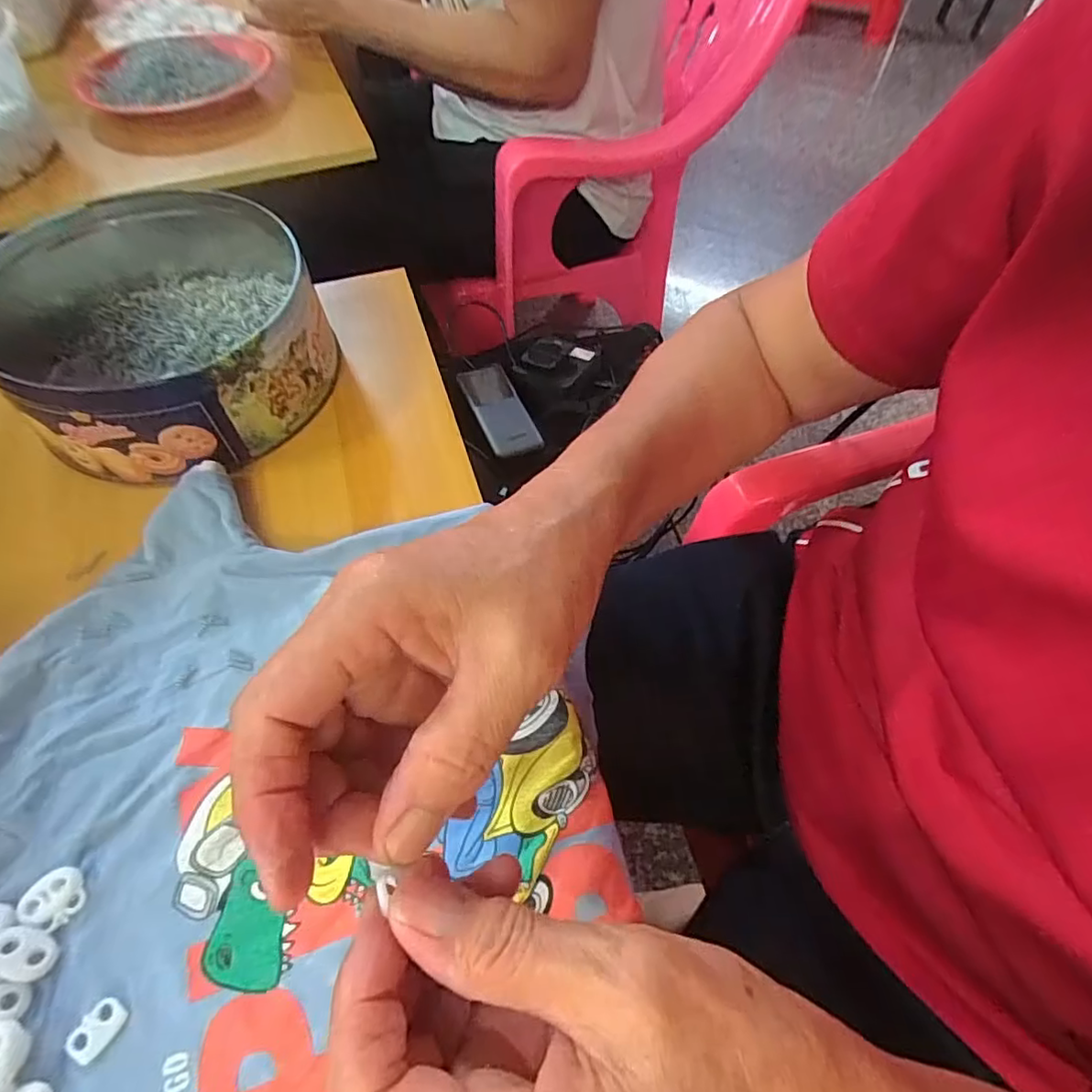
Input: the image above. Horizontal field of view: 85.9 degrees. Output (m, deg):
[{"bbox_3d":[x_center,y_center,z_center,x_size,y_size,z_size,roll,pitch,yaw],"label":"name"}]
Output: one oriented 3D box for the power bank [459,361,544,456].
[{"bbox_3d":[-0.052,-0.148,0.619,0.051,0.013,0.130,-21,59,-13],"label":"power bank"}]

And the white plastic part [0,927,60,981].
[{"bbox_3d":[-0.197,0.153,0.220,0.023,0.004,0.014,26,42,-3],"label":"white plastic part"}]

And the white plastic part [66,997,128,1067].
[{"bbox_3d":[-0.163,0.175,0.212,0.013,0.004,0.019,30,62,18],"label":"white plastic part"}]

